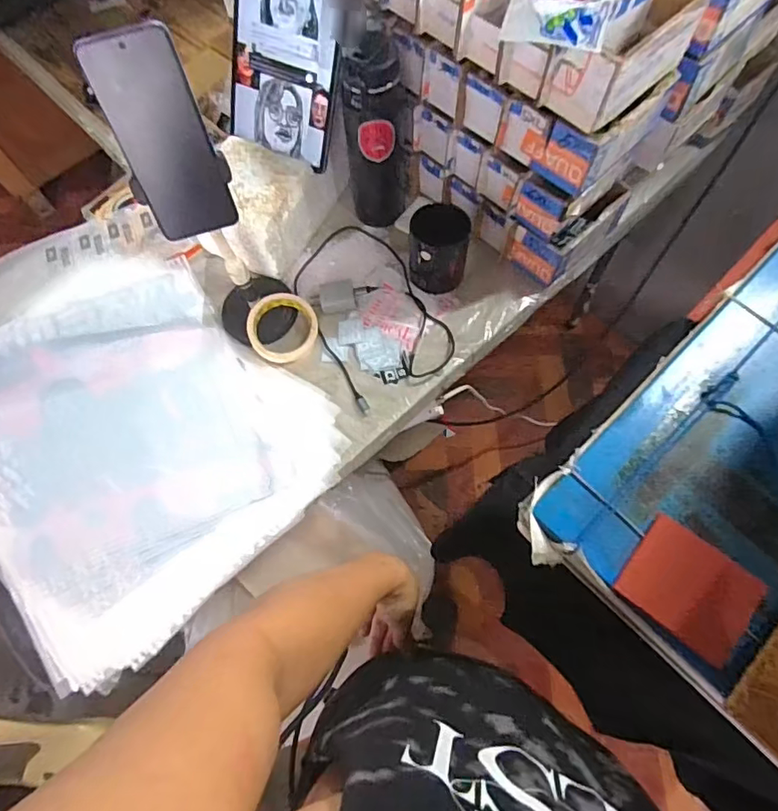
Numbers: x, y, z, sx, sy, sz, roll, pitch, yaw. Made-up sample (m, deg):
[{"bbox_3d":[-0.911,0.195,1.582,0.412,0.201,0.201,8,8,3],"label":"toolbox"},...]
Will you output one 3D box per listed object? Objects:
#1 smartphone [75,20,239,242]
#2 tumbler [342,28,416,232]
[{"bbox_3d":[-0.198,-0.234,0.471,0.073,0.168,0.011,-18,42,-5],"label":"smartphone"},{"bbox_3d":[-0.013,-0.354,0.702,0.083,0.251,0.080,-2,67,2],"label":"tumbler"}]

